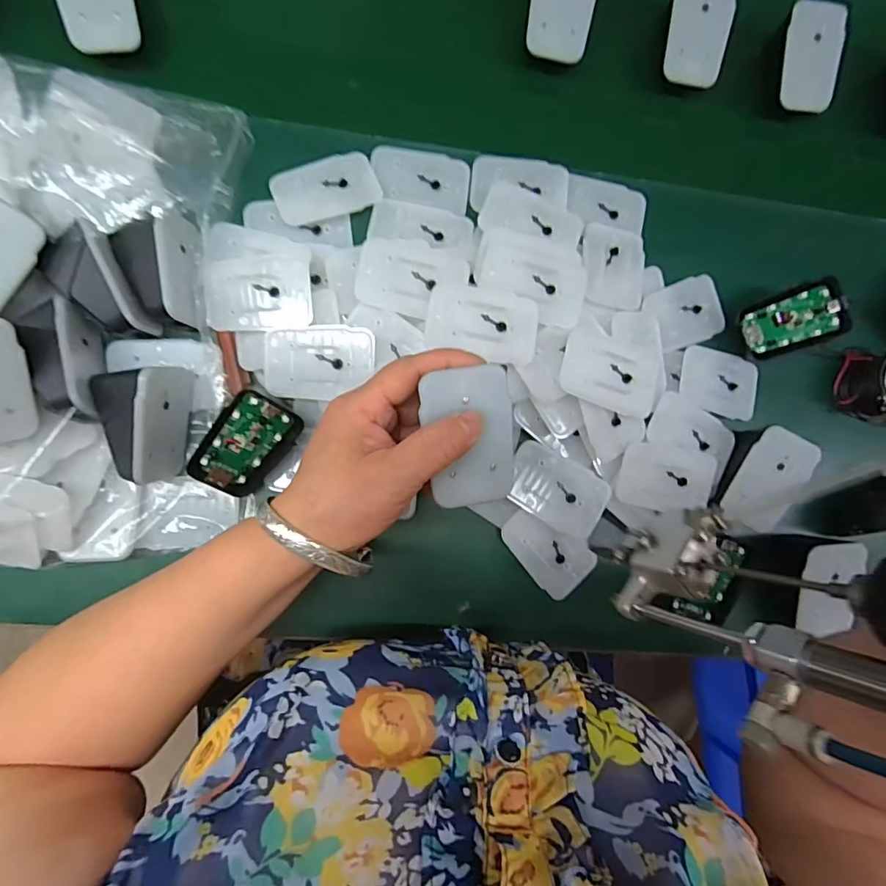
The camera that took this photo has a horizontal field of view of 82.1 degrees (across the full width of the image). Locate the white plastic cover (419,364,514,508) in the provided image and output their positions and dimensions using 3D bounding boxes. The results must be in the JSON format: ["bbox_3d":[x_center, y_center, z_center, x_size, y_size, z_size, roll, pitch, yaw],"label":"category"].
[{"bbox_3d":[0.014,-0.002,0.254,0.044,0.004,0.068,-11,105,-6],"label":"white plastic cover"}]

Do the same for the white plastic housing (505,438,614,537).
[{"bbox_3d":[0.079,0.031,0.351,0.067,0.011,0.048,27,84,-6],"label":"white plastic housing"}]

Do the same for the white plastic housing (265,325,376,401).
[{"bbox_3d":[-0.077,-0.050,0.319,0.068,0.004,0.045,3,93,4],"label":"white plastic housing"}]

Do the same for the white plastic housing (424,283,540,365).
[{"bbox_3d":[0.025,-0.077,0.324,0.070,0.006,0.045,8,86,-7],"label":"white plastic housing"}]

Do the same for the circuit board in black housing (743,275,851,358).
[{"bbox_3d":[0.258,-0.089,0.375,0.069,0.010,0.043,-19,95,11],"label":"circuit board in black housing"}]

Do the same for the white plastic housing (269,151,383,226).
[{"bbox_3d":[-0.080,-0.174,0.349,0.069,0.007,0.040,-19,90,-8],"label":"white plastic housing"}]

